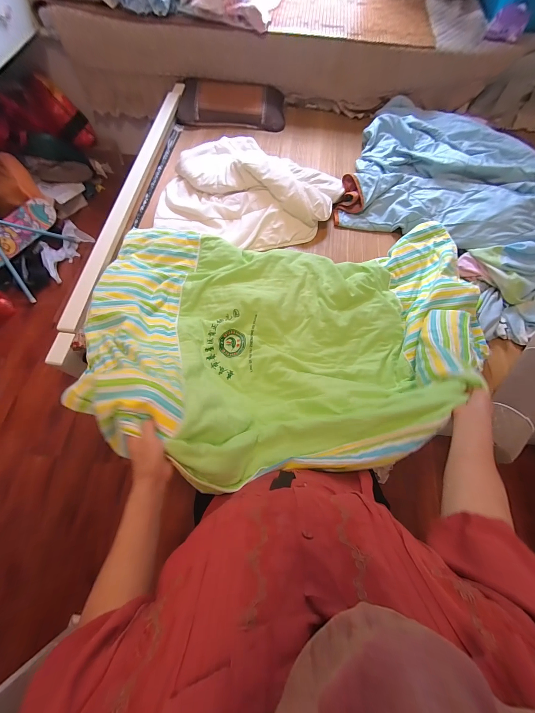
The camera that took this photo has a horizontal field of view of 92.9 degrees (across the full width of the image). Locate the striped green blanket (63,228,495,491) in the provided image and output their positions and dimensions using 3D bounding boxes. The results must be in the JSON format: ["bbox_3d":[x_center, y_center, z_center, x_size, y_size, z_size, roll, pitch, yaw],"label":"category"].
[{"bbox_3d":[0.072,-0.102,0.671,1.093,0.280,0.757,2,68,-1],"label":"striped green blanket"}]

